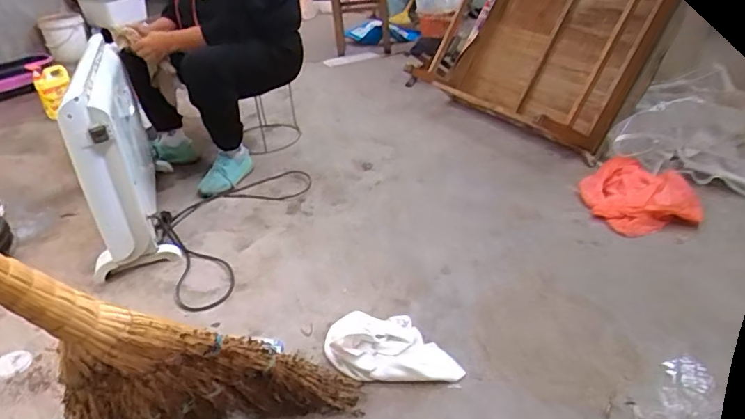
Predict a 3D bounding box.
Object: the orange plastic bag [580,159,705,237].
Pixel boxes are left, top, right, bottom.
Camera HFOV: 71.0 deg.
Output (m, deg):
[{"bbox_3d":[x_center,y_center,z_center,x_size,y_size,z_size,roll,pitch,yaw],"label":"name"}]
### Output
[{"bbox_3d":[0.693,-0.047,1.405,0.203,0.080,0.284,-11,32,-10],"label":"orange plastic bag"}]

